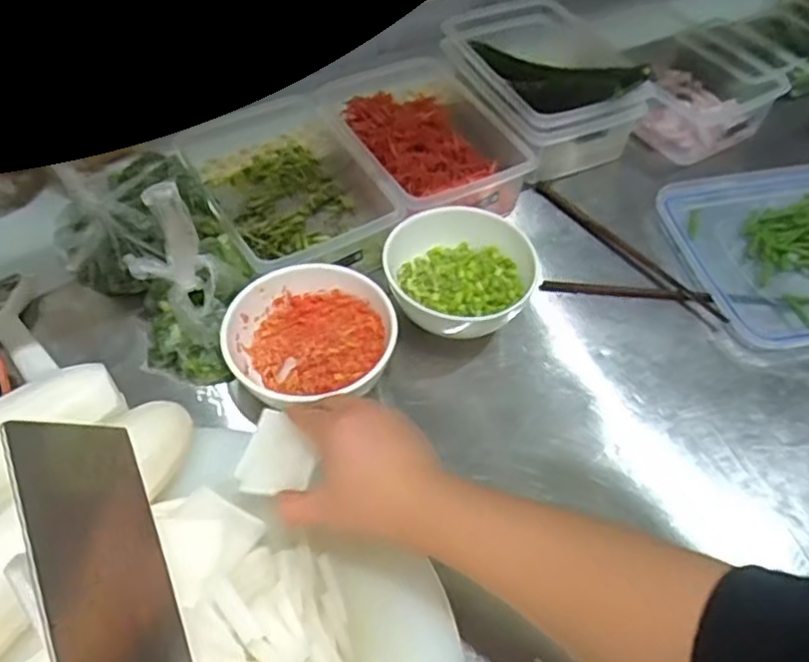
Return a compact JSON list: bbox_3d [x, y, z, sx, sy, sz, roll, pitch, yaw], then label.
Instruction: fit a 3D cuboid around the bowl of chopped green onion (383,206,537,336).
[{"bbox_3d":[0.051,-0.057,0.625,0.129,0.071,0.135,1,52,-1],"label":"bowl of chopped green onion"}]

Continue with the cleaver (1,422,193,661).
[{"bbox_3d":[-0.102,0.177,0.265,0.026,0.097,0.294,-22,71,5],"label":"cleaver"}]

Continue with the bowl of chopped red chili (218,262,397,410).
[{"bbox_3d":[-0.077,0.012,0.567,0.130,0.076,0.129,1,52,-1],"label":"bowl of chopped red chili"}]

